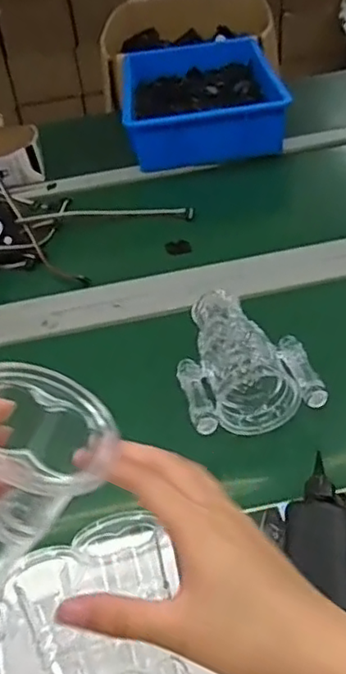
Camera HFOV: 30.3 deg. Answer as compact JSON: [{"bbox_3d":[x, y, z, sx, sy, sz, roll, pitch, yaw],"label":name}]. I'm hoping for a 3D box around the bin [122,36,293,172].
[{"bbox_3d":[0.049,-0.452,1.210,0.269,0.098,0.384,-7,39,1],"label":"bin"}]

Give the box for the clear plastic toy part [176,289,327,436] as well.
[{"bbox_3d":[0.067,0.016,0.654,0.124,0.052,0.192,-9,41,-3],"label":"clear plastic toy part"}]

